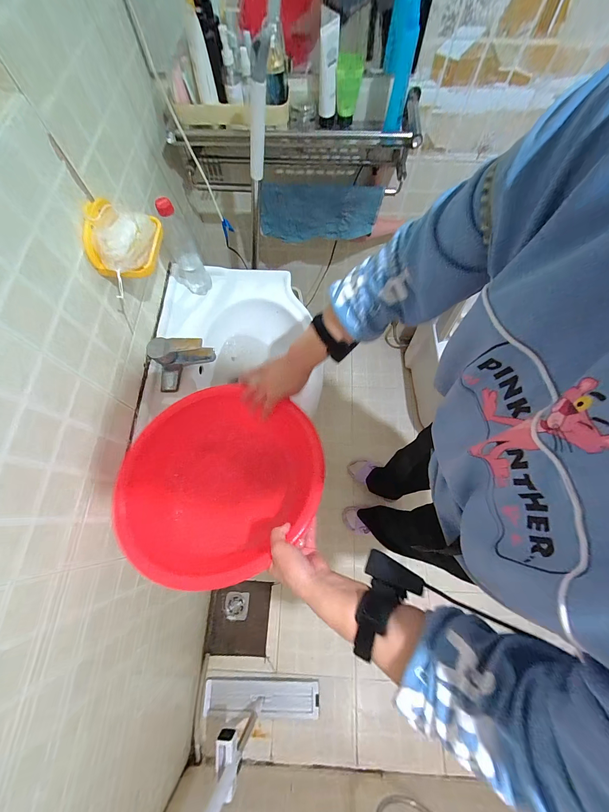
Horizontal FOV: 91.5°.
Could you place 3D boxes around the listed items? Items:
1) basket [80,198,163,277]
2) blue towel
[{"bbox_3d":[-0.323,-0.308,0.534,0.091,0.072,0.147,2,69,1],"label":"basket"},{"bbox_3d":[0.043,-0.555,0.859,0.339,0.153,0.031,-1,69,0],"label":"blue towel"}]

